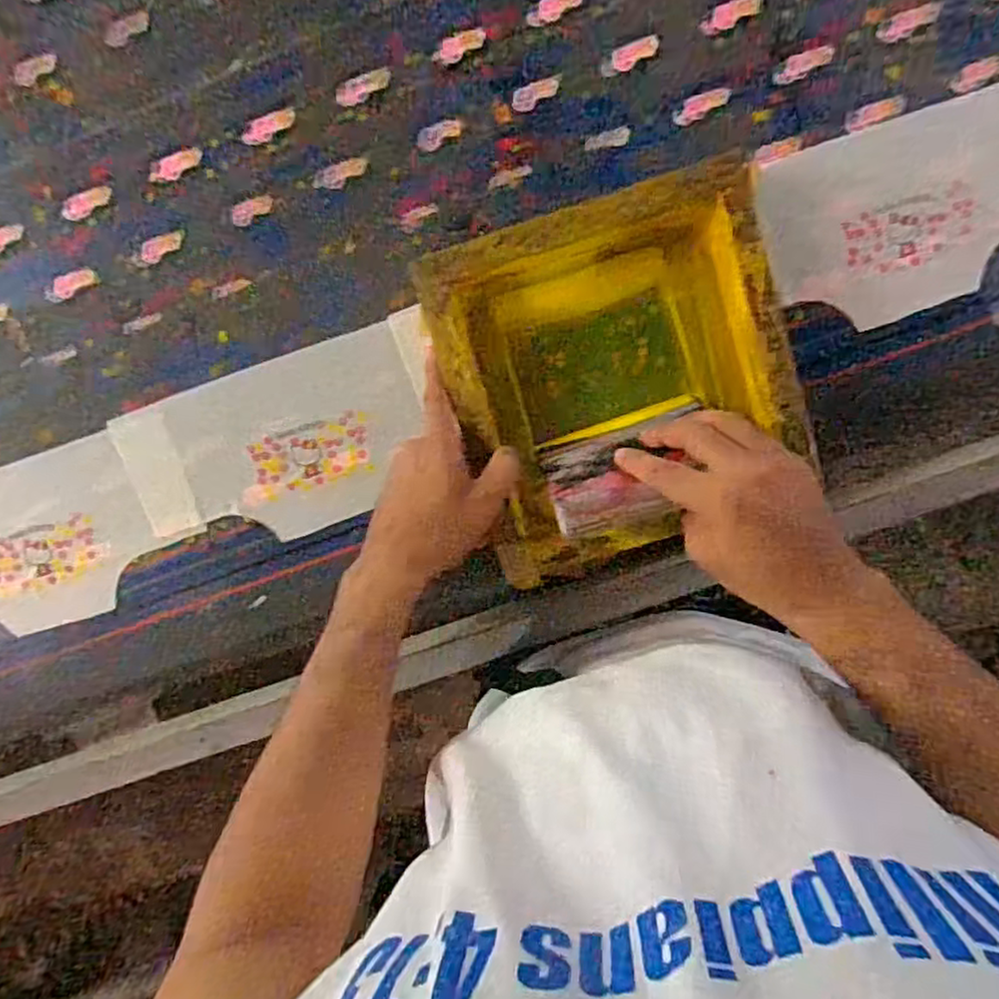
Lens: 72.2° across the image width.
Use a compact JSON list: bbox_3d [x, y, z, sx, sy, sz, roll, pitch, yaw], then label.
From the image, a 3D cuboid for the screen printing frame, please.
[{"bbox_3d":[0.090,-0.088,0.504,0.239,0.047,0.248,-17,99,4],"label":"screen printing frame"}]

